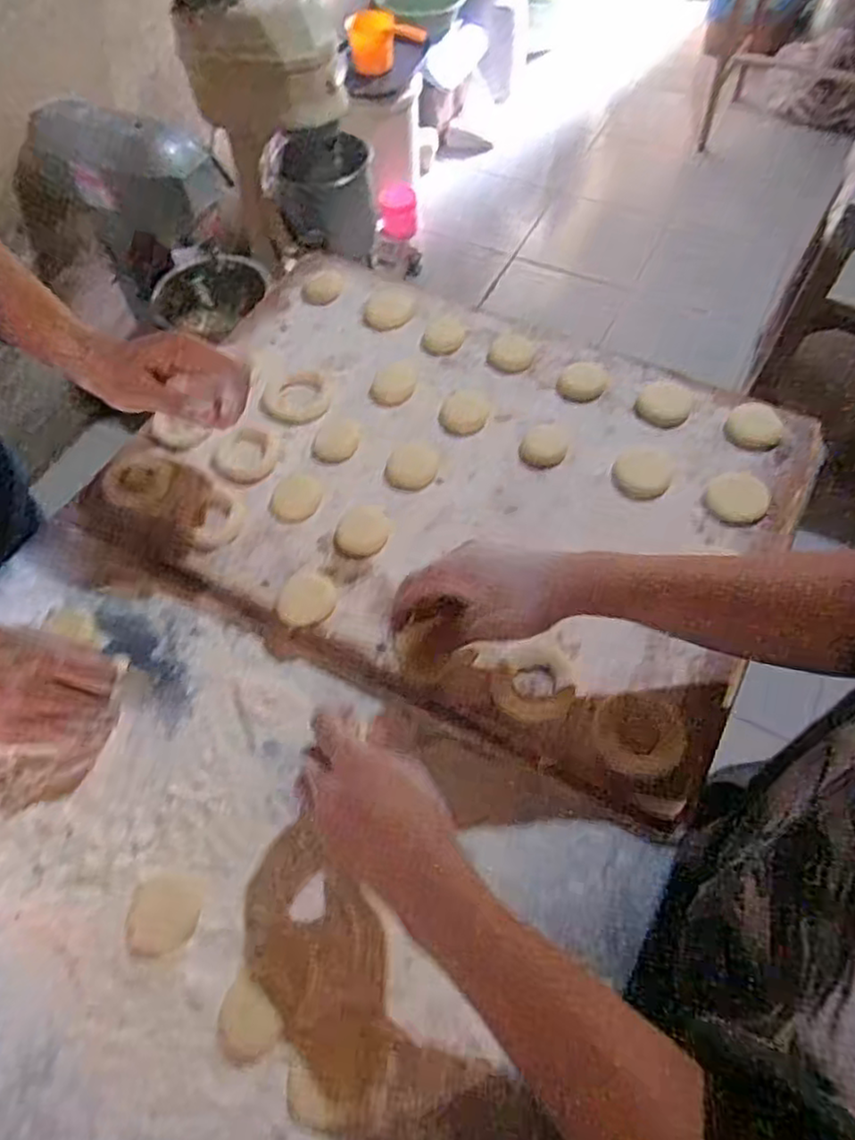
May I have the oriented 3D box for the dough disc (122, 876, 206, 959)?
[{"bbox_3d":[-0.187,0.245,0.488,0.047,0.007,0.052,5,63,6],"label":"dough disc"}]

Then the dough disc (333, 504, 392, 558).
[{"bbox_3d":[-0.059,-0.036,0.626,0.047,0.004,0.057,26,67,16],"label":"dough disc"}]

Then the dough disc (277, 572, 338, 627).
[{"bbox_3d":[-0.102,0.025,0.591,0.048,0.007,0.049,-2,62,3],"label":"dough disc"}]

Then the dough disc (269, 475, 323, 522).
[{"bbox_3d":[-0.124,-0.067,0.649,0.045,0.005,0.053,14,64,11],"label":"dough disc"}]

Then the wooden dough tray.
[{"bbox_3d":[0.018,-0.090,0.656,0.602,0.027,0.445,25,66,16],"label":"wooden dough tray"}]

